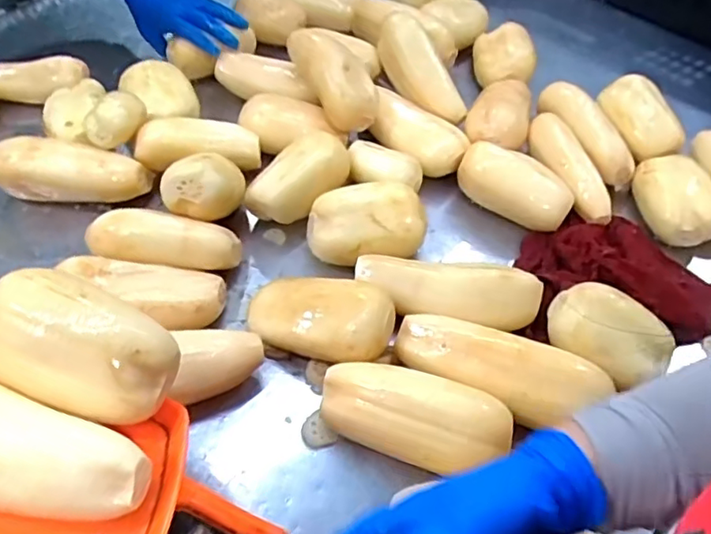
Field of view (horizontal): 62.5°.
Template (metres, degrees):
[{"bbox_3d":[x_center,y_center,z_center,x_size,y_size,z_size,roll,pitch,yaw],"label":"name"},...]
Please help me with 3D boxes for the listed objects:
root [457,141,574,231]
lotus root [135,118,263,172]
[{"bbox_3d":[0.183,-0.090,0.680,0.131,0.063,0.071,23,55,13],"label":"root"},{"bbox_3d":[-0.179,-0.144,0.679,0.139,0.046,0.053,-5,54,-8],"label":"lotus root"}]

